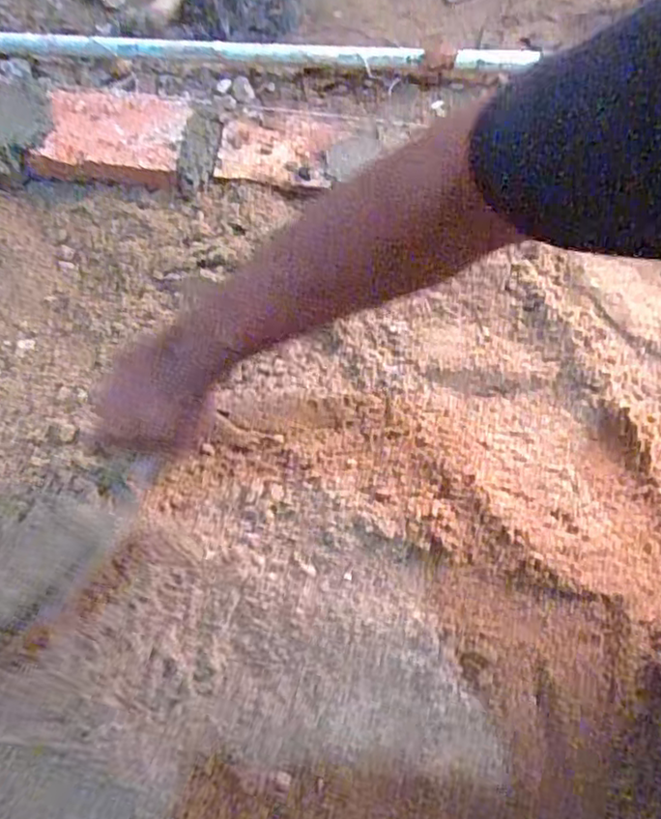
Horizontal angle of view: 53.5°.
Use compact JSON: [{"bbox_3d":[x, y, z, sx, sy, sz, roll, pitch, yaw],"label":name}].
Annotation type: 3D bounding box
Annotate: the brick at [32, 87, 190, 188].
[{"bbox_3d":[-0.257,-0.320,0.778,0.172,0.049,0.111,9,66,3],"label":"brick"}]

